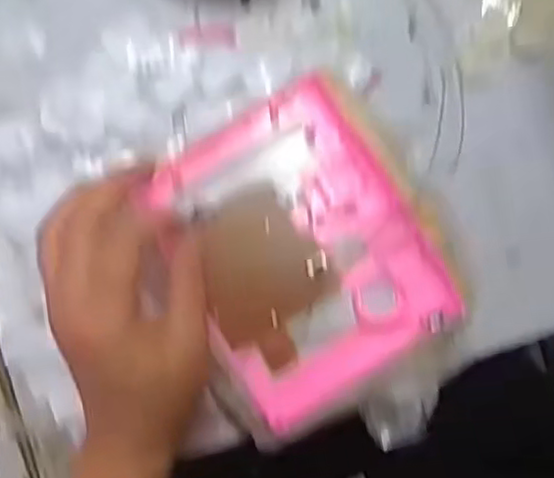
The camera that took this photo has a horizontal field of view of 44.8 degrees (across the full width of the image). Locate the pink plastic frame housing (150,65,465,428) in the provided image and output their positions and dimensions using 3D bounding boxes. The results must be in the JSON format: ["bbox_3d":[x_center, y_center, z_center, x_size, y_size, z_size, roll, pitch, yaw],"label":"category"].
[{"bbox_3d":[0.013,0.007,0.391,0.136,0.017,0.166,-33,92,-4],"label":"pink plastic frame housing"}]

